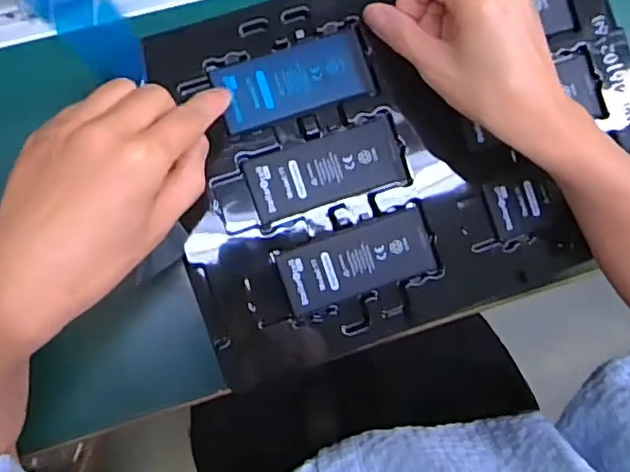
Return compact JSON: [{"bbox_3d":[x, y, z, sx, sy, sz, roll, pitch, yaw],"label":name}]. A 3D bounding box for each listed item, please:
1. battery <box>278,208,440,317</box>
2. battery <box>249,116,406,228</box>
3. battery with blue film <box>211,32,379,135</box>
[{"bbox_3d":[0.030,0.017,0.415,0.101,0.004,0.043,-18,90,-8],"label":"battery"},{"bbox_3d":[0.008,-0.042,0.416,0.102,0.006,0.044,-18,90,-8],"label":"battery"},{"bbox_3d":[-0.013,-0.100,0.407,0.099,0.005,0.042,-17,90,-7],"label":"battery with blue film"}]

